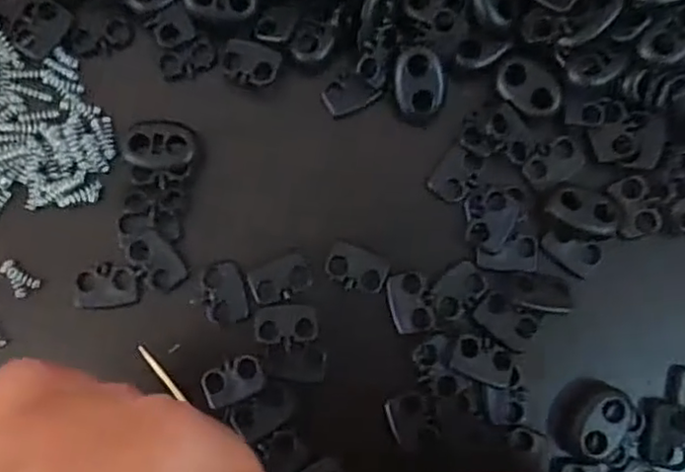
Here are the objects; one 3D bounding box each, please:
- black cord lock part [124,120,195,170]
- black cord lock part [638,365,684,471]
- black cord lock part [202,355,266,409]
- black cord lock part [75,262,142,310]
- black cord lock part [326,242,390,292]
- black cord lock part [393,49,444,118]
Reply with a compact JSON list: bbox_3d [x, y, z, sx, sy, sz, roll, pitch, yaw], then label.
[{"bbox_3d":[-0.052,-0.026,0.189,0.020,0.004,0.014,7,85,-1],"label":"black cord lock part"},{"bbox_3d":[0.094,0.051,0.188,0.018,0.007,0.030,40,85,2],"label":"black cord lock part"},{"bbox_3d":[-0.031,0.041,0.184,0.018,0.004,0.011,-21,86,-3],"label":"black cord lock part"},{"bbox_3d":[-0.067,0.014,0.188,0.018,0.004,0.012,-4,85,-2],"label":"black cord lock part"},{"bbox_3d":[0.004,0.009,0.189,0.017,0.004,0.011,23,85,1],"label":"black cord lock part"},{"bbox_3d":[0.022,-0.043,0.186,0.014,0.007,0.018,-3,89,0],"label":"black cord lock part"}]

